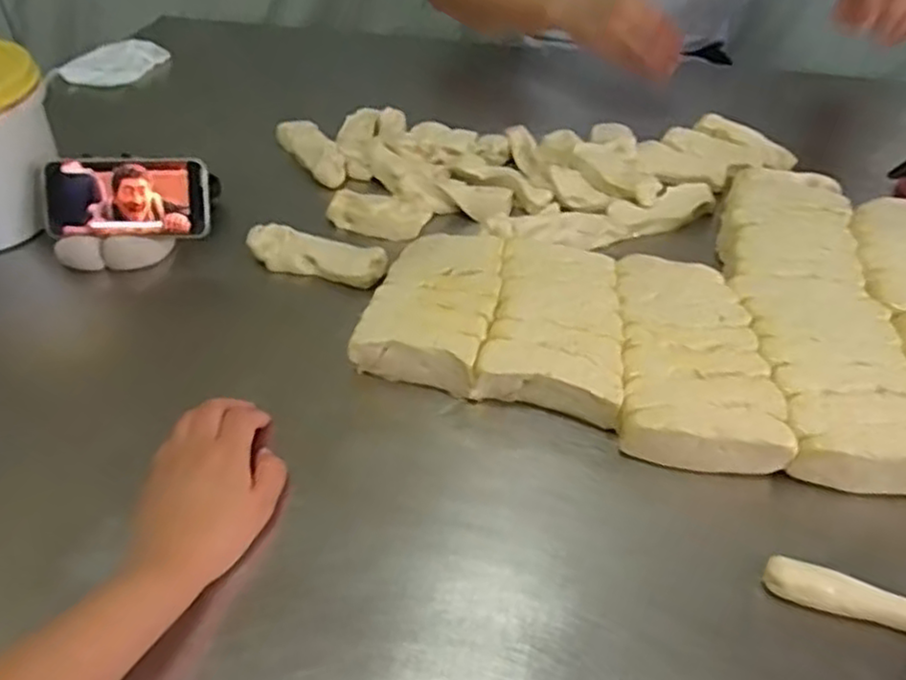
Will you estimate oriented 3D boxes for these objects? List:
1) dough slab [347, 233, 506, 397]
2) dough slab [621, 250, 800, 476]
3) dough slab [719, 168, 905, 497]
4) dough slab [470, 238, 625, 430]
[{"bbox_3d":[-0.013,-0.033,0.609,0.102,0.035,0.169,10,44,10],"label":"dough slab"},{"bbox_3d":[0.183,0.011,0.559,0.109,0.044,0.207,5,43,5],"label":"dough slab"},{"bbox_3d":[0.298,-0.047,0.612,0.116,0.040,0.387,8,43,8],"label":"dough slab"},{"bbox_3d":[0.085,-0.010,0.584,0.104,0.041,0.175,9,43,10],"label":"dough slab"}]

